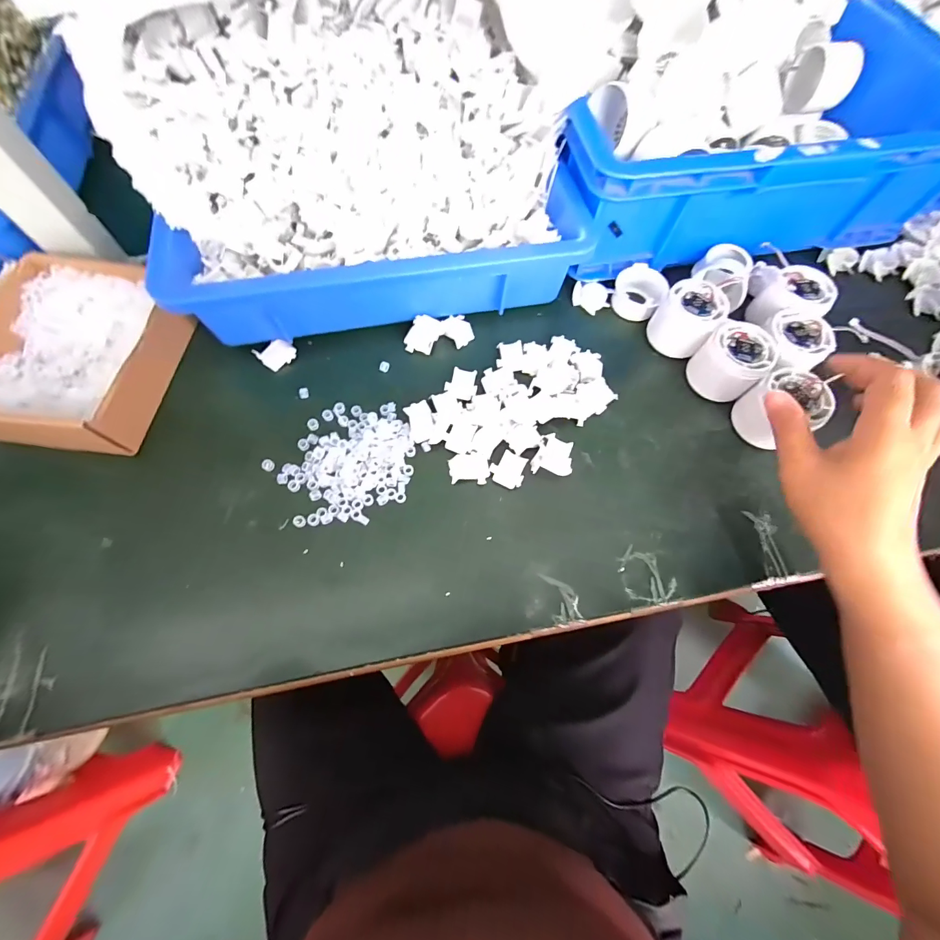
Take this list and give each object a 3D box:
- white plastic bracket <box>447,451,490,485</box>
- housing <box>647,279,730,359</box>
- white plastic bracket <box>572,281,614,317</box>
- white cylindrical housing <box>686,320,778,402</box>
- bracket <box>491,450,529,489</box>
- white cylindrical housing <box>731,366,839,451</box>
[{"bbox_3d":[0.000,-0.001,0.351,0.035,0.004,0.029,-3,68,0],"label":"white plastic bracket"},{"bbox_3d":[0.212,-0.148,0.392,0.057,0.044,0.055,0,68,1],"label":"housing"},{"bbox_3d":[0.130,-0.186,0.431,0.040,0.014,0.027,27,71,11],"label":"white plastic bracket"},{"bbox_3d":[0.245,-0.100,0.376,0.058,0.046,0.060,0,68,1],"label":"white cylindrical housing"},{"bbox_3d":[0.034,-0.001,0.348,0.029,0.004,0.030,24,70,10],"label":"bracket"},{"bbox_3d":[0.277,-0.054,0.357,0.053,0.049,0.055,0,68,1],"label":"white cylindrical housing"}]

